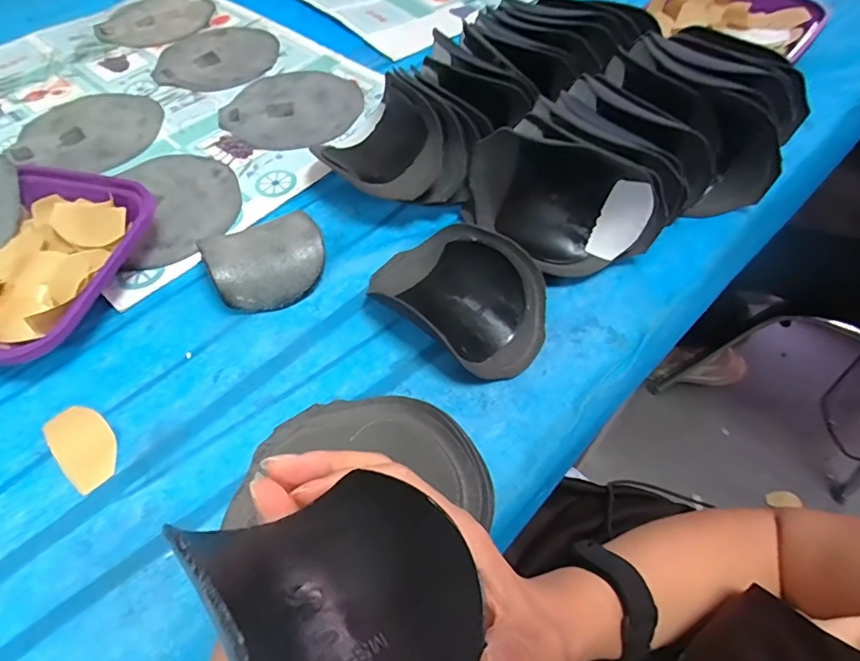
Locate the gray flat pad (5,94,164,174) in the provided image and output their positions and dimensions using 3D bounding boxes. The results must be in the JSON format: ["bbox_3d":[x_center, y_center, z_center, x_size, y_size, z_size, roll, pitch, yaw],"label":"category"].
[{"bbox_3d":[-0.376,-0.219,0.553,0.154,0.015,0.149,35,63,20],"label":"gray flat pad"}]

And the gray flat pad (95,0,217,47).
[{"bbox_3d":[-0.381,-0.438,0.712,0.147,0.006,0.143,11,57,9],"label":"gray flat pad"}]

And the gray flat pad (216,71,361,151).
[{"bbox_3d":[-0.150,-0.252,0.571,0.146,0.008,0.144,20,59,16],"label":"gray flat pad"}]

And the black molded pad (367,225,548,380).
[{"bbox_3d":[0.020,-0.033,0.397,0.152,0.042,0.090,36,65,24],"label":"black molded pad"}]

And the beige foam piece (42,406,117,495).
[{"bbox_3d":[-0.241,0.078,0.351,0.036,0.004,0.069,-40,62,-22],"label":"beige foam piece"}]

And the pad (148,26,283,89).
[{"bbox_3d":[-0.267,-0.353,0.642,0.152,0.006,0.156,14,57,13],"label":"pad"}]

